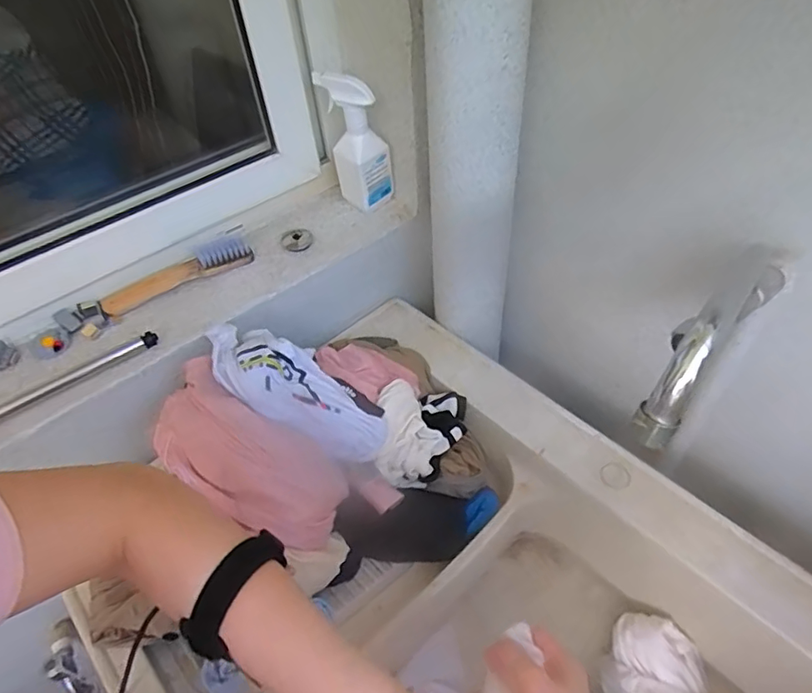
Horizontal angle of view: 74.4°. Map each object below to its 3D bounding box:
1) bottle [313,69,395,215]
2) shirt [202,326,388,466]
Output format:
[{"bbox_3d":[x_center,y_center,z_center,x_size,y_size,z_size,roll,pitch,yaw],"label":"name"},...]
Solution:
[{"bbox_3d":[-0.068,-0.281,0.763,0.074,0.207,0.049,26,55,25],"label":"bottle"},{"bbox_3d":[-0.126,0.047,0.622,0.236,0.053,0.091,34,54,-2],"label":"shirt"}]

